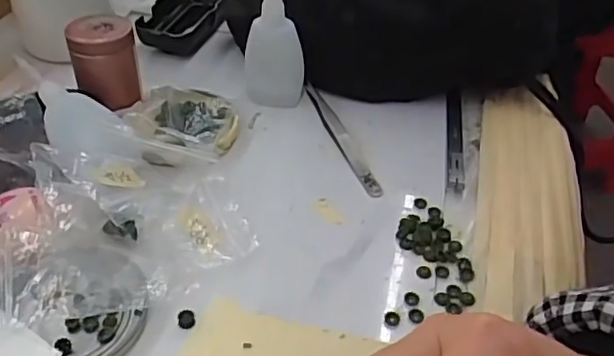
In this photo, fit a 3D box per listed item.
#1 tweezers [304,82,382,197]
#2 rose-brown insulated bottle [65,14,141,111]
[{"bbox_3d":[0.024,-0.030,0.427,0.011,0.008,0.123,-11,43,-17],"label":"tweezers"},{"bbox_3d":[-0.143,-0.081,0.430,0.043,0.060,0.036,-11,43,-17],"label":"rose-brown insulated bottle"}]

